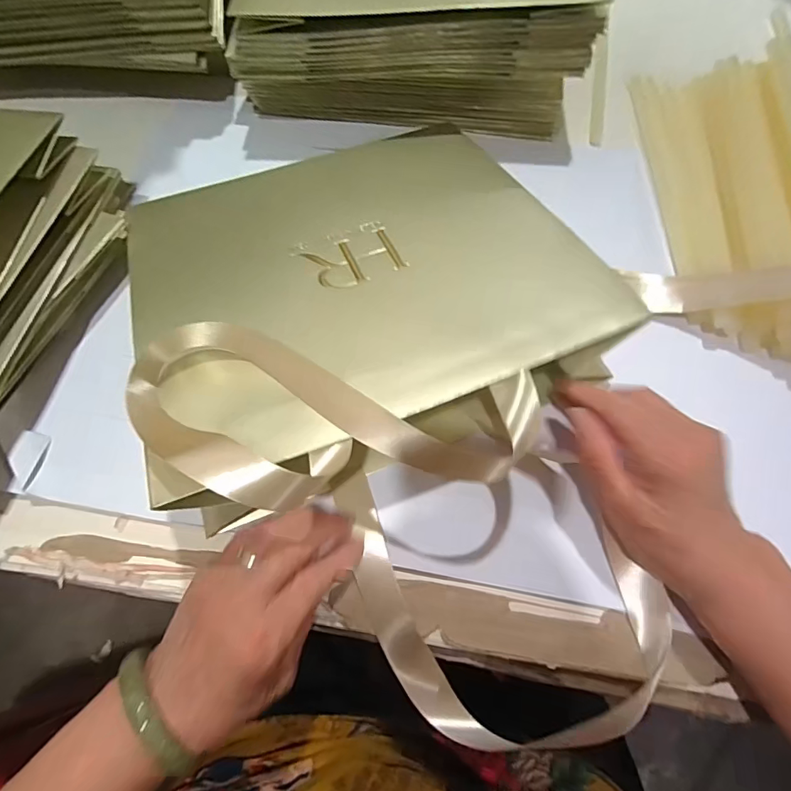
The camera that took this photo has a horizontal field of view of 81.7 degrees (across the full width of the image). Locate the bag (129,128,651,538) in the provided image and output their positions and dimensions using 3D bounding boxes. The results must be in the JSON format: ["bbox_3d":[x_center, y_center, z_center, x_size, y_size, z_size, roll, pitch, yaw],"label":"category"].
[{"bbox_3d":[-0.023,-0.092,0.333,0.312,0.027,0.305,-18,55,-11],"label":"bag"}]

